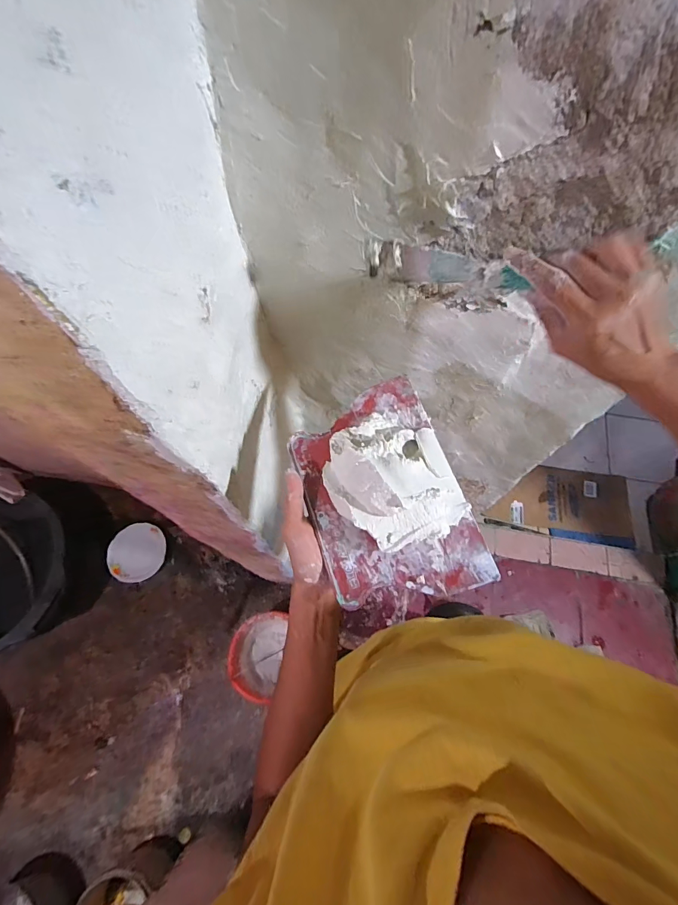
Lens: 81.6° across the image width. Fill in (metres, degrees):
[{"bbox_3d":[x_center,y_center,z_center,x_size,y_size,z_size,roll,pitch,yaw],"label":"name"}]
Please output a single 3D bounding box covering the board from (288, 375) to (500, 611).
[{"bbox_3d":[0.041,0.035,0.369,0.137,0.062,0.203,-17,67,-7],"label":"board"}]

